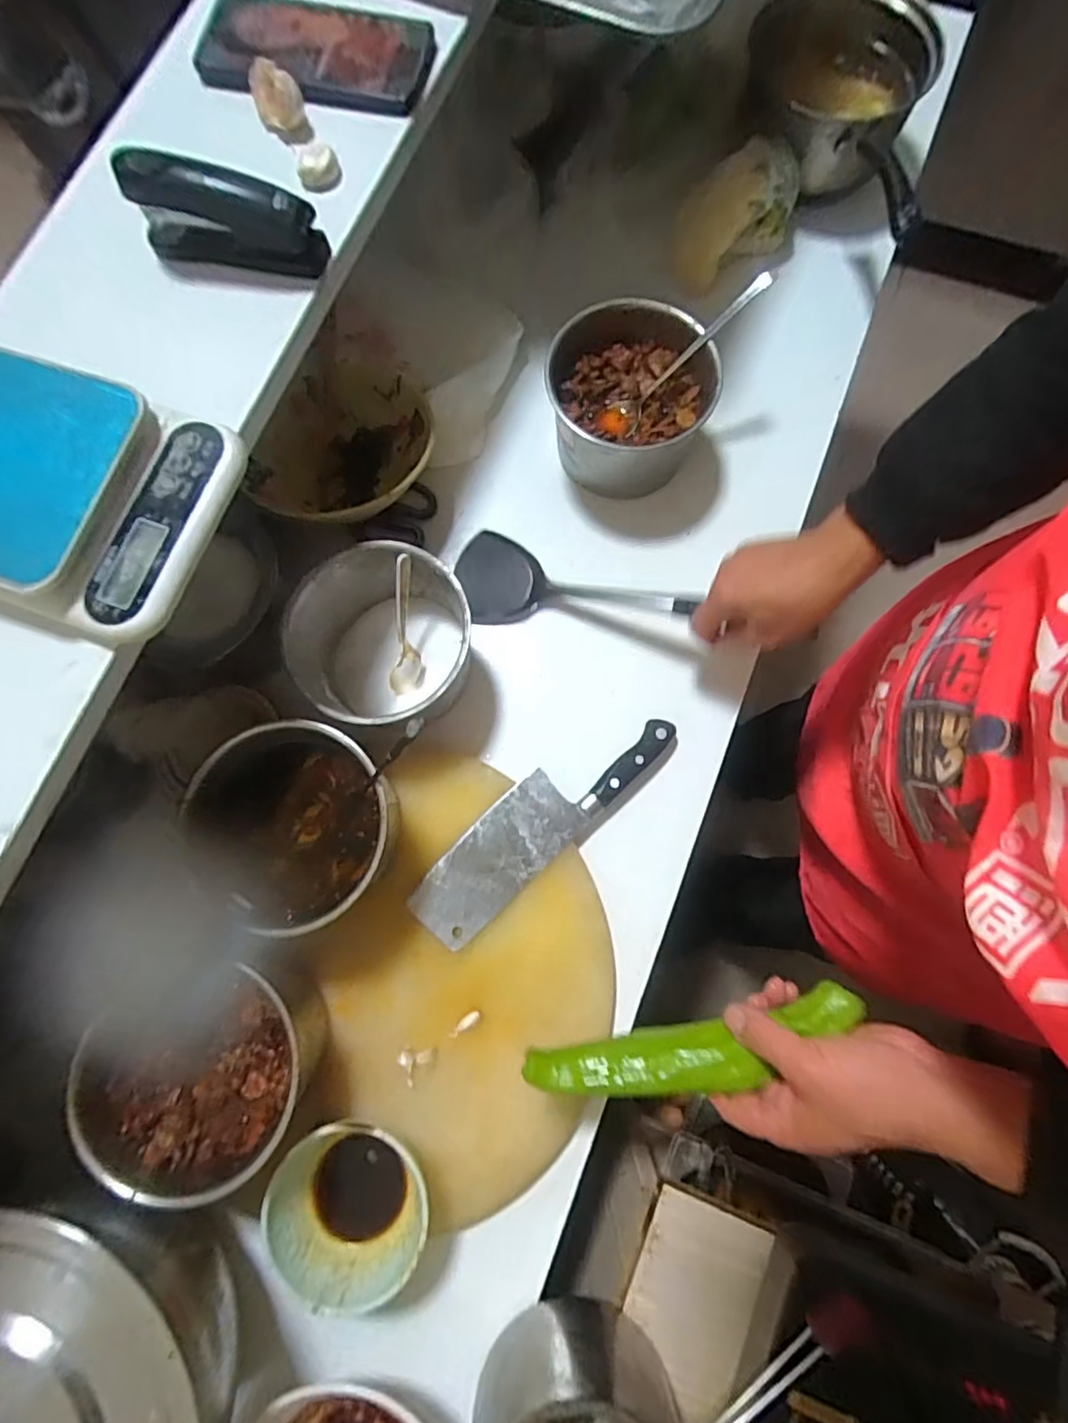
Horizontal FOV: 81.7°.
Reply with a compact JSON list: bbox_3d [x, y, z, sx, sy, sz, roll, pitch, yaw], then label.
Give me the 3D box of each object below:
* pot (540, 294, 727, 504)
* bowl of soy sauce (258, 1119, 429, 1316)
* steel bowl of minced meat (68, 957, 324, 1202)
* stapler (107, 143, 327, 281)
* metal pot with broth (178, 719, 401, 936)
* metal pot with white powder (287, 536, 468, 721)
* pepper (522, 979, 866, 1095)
[{"bbox_3d":[0.092,-0.302,0.605,0.148,0.109,0.146,0,77,1],"label":"pot"},{"bbox_3d":[-0.139,0.376,0.469,0.117,0.055,0.121,0,77,1],"label":"bowl of soy sauce"},{"bbox_3d":[-0.250,0.271,0.479,0.161,0.095,0.143,6,77,3],"label":"steel bowl of minced meat"},{"bbox_3d":[-0.198,-0.316,0.394,0.115,0.054,0.026,8,77,3],"label":"stapler"},{"bbox_3d":[-0.190,0.095,0.513,0.145,0.109,0.153,0,77,1],"label":"metal pot with broth"},{"bbox_3d":[-0.133,-0.060,0.560,0.144,0.093,0.154,10,77,4],"label":"metal pot with white powder"},{"bbox_3d":[0.111,0.237,0.431,0.228,0.028,0.045,-15,77,6],"label":"pepper"}]

